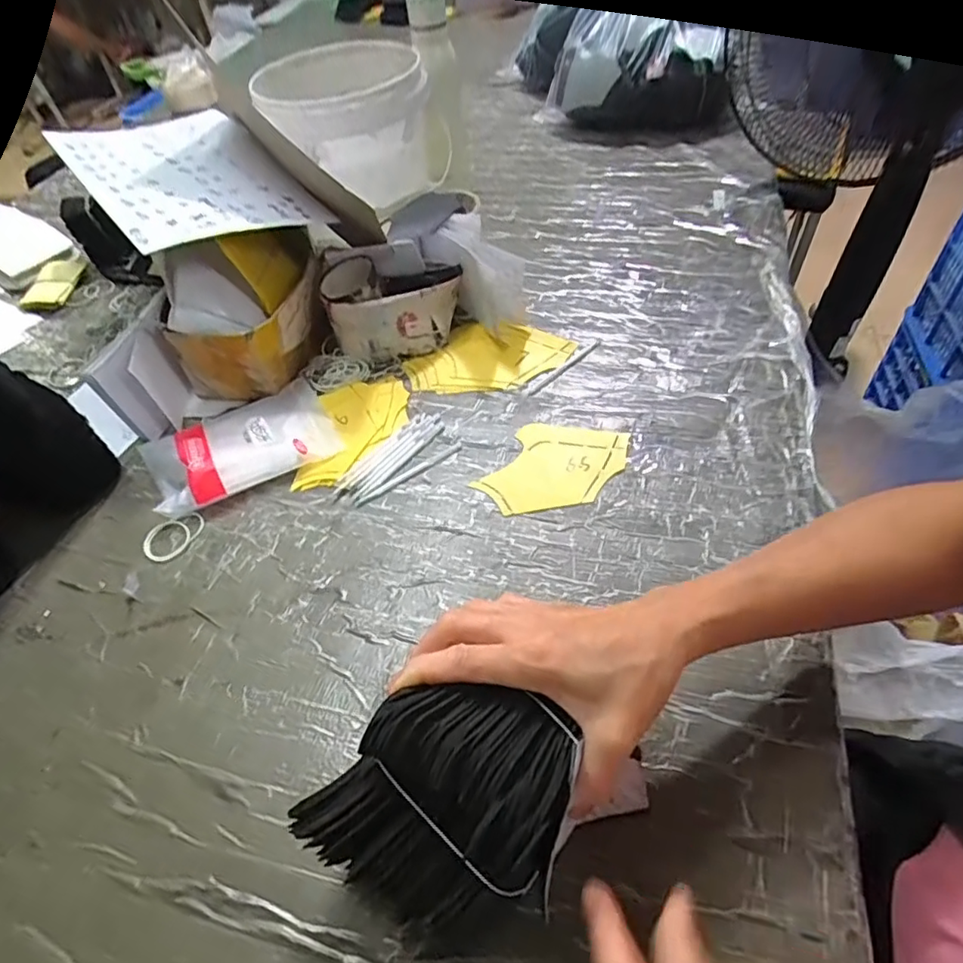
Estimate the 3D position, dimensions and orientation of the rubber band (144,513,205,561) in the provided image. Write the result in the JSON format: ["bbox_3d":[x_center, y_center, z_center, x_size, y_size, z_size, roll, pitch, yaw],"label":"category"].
[{"bbox_3d":[-0.275,0.050,0.527,0.054,0.004,0.041,-20,51,-10],"label":"rubber band"}]

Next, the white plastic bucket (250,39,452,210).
[{"bbox_3d":[-0.154,-0.450,0.747,0.207,0.136,0.192,-12,50,-4],"label":"white plastic bucket"}]

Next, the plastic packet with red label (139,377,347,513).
[{"bbox_3d":[-0.237,-0.043,0.585,0.174,0.031,0.122,-24,52,-14],"label":"plastic packet with red label"}]

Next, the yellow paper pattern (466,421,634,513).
[{"bbox_3d":[0.066,-0.014,0.535,0.101,0.005,0.119,23,56,23],"label":"yellow paper pattern"}]

